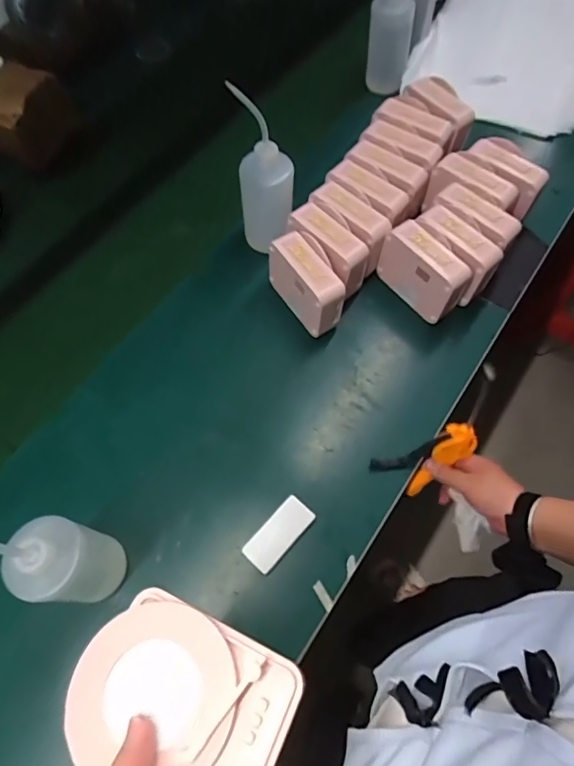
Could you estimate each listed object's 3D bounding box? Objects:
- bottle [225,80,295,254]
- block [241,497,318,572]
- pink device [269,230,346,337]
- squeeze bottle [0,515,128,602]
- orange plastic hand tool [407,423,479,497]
[{"bbox_3d":[-0.031,-0.273,0.685,0.080,0.239,0.063,2,65,2],"label":"bottle"},{"bbox_3d":[-0.009,0.185,0.594,0.042,0.020,0.092,39,71,17],"label":"block"},{"bbox_3d":[0.032,-0.138,0.702,0.057,0.108,0.125,-30,68,-13],"label":"pink device"},{"bbox_3d":[-0.231,0.174,0.477,0.085,0.239,0.078,17,66,9],"label":"squeeze bottle"},{"bbox_3d":[0.195,0.101,0.616,0.041,0.128,0.033,40,33,17],"label":"orange plastic hand tool"}]

